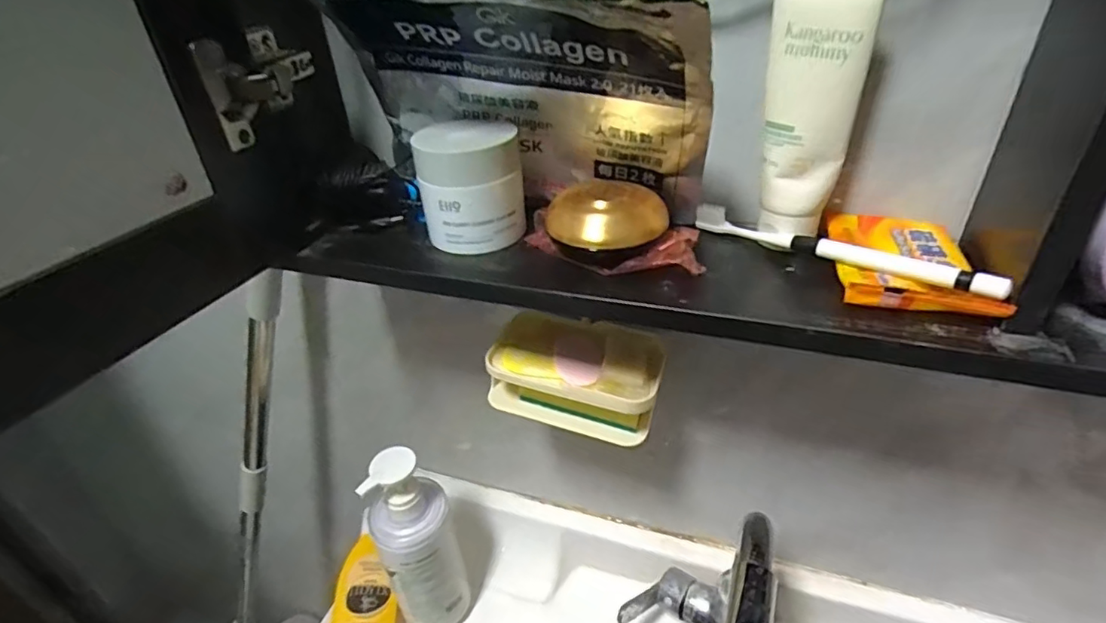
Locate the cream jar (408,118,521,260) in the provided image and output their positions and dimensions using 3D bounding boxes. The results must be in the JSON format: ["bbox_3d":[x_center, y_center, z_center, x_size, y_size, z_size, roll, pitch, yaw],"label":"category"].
[{"bbox_3d":[-0.058,-0.088,0.396,0.067,0.072,0.067,-3,34,2],"label":"cream jar"}]

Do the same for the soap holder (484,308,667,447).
[{"bbox_3d":[0.020,0.053,0.458,0.135,0.057,0.084,9,36,19],"label":"soap holder"}]

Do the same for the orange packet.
[{"bbox_3d":[0.202,-0.031,0.326,0.070,0.013,0.105,7,36,16],"label":"orange packet"}]

